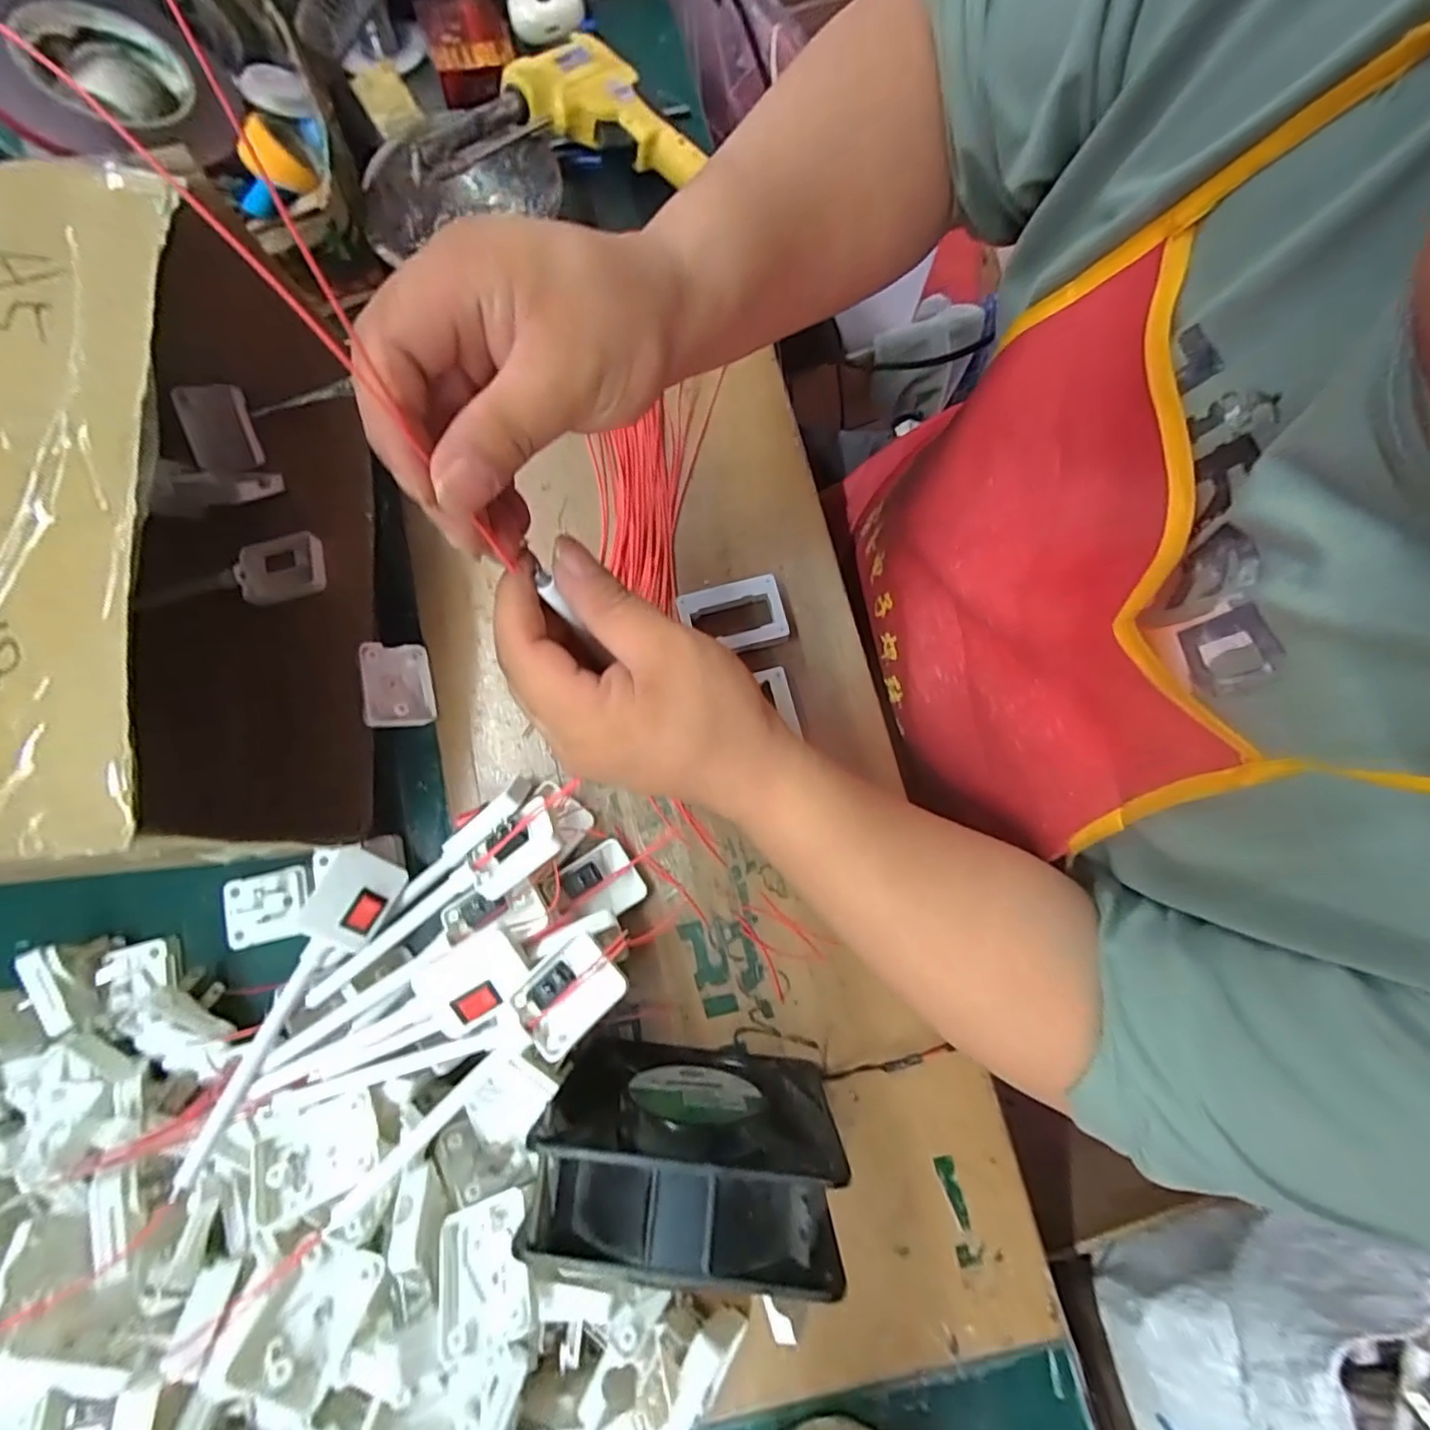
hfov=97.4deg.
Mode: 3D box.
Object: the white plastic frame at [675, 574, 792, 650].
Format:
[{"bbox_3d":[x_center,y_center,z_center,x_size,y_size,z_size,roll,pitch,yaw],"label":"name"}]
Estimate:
[{"bbox_3d":[0.011,-0.057,0.376,0.060,0.014,0.041,-14,79,-1],"label":"white plastic frame"}]

